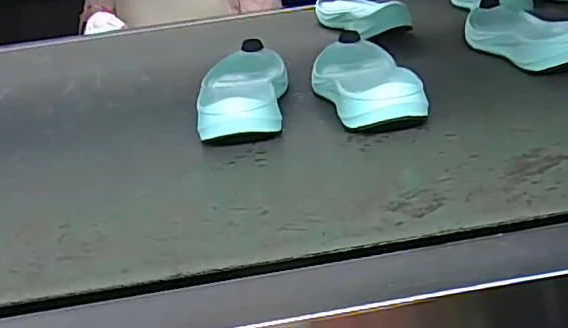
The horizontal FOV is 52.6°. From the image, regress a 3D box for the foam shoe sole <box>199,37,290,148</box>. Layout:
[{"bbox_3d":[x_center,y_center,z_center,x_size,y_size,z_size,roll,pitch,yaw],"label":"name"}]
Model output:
[{"bbox_3d":[-0.037,-0.076,0.576,0.078,0.042,0.206,-7,24,2],"label":"foam shoe sole"}]

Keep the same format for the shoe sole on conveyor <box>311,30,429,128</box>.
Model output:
[{"bbox_3d":[0.074,-0.087,0.572,0.083,0.039,0.219,-8,24,-1],"label":"shoe sole on conveyor"}]

